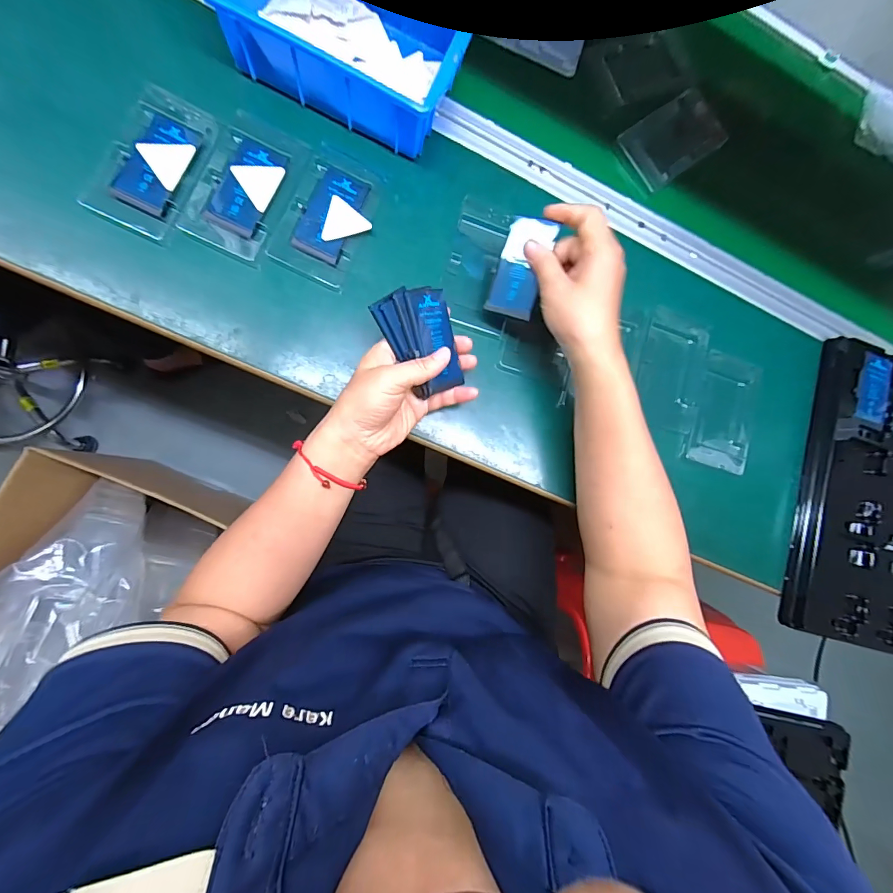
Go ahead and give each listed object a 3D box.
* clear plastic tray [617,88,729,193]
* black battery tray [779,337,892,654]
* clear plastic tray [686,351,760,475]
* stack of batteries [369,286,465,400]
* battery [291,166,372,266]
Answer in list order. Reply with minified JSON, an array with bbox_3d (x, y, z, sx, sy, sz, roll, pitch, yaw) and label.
[{"bbox_3d":[0.254,-0.345,0.447,0.117,0.015,0.072,-35,95,-9],"label":"clear plastic tray"},{"bbox_3d":[0.515,0.064,0.464,0.228,0.037,0.335,18,86,-9],"label":"black battery tray"},{"bbox_3d":[0.311,-0.039,0.441,0.072,0.014,0.131,16,86,-9],"label":"clear plastic tray"},{"bbox_3d":[-0.019,-0.089,0.340,0.068,0.011,0.087,-23,105,-28],"label":"stack of batteries"},{"bbox_3d":[-0.108,-0.219,0.375,0.043,0.004,0.086,22,85,-9],"label":"battery"}]

